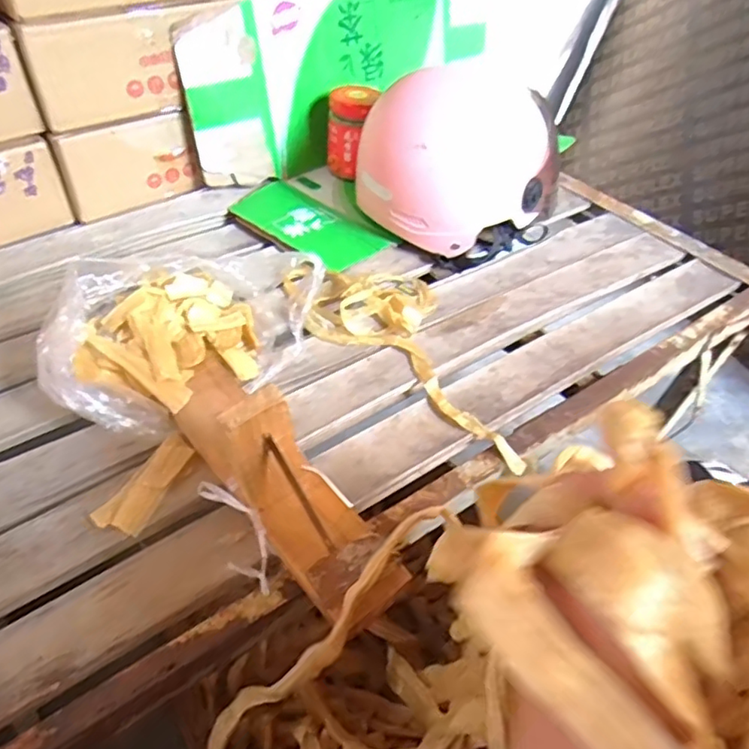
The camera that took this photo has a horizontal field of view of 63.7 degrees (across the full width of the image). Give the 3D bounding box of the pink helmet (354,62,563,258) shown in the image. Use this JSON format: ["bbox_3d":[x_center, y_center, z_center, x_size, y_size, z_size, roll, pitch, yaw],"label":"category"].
[{"bbox_3d":[0.104,-0.256,0.700,0.218,0.168,0.207,18,45,12],"label":"pink helmet"}]

